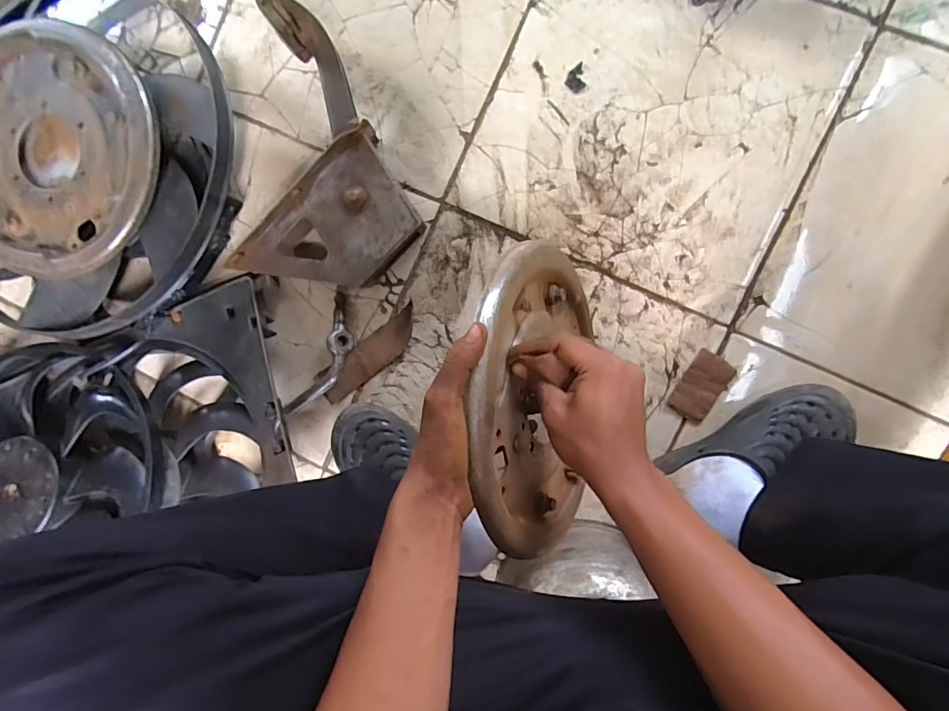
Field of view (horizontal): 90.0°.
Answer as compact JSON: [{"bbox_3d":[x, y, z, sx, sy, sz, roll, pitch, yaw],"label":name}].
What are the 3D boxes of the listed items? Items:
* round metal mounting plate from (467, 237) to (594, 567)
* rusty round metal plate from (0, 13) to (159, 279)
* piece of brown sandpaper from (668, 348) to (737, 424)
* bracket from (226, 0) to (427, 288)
[{"bbox_3d":[0.063,0.036,0.457,0.021,0.246,0.281,1,79,30],"label":"round metal mounting plate"},{"bbox_3d":[-0.520,-0.247,0.572,0.285,0.030,0.284,0,91,7],"label":"rusty round metal plate"},{"bbox_3d":[0.293,0.041,0.612,0.051,0.008,0.088,31,95,6],"label":"piece of brown sandpaper"},{"bbox_3d":[-0.170,-0.259,0.605,0.216,0.111,0.333,8,95,7],"label":"bracket"}]

